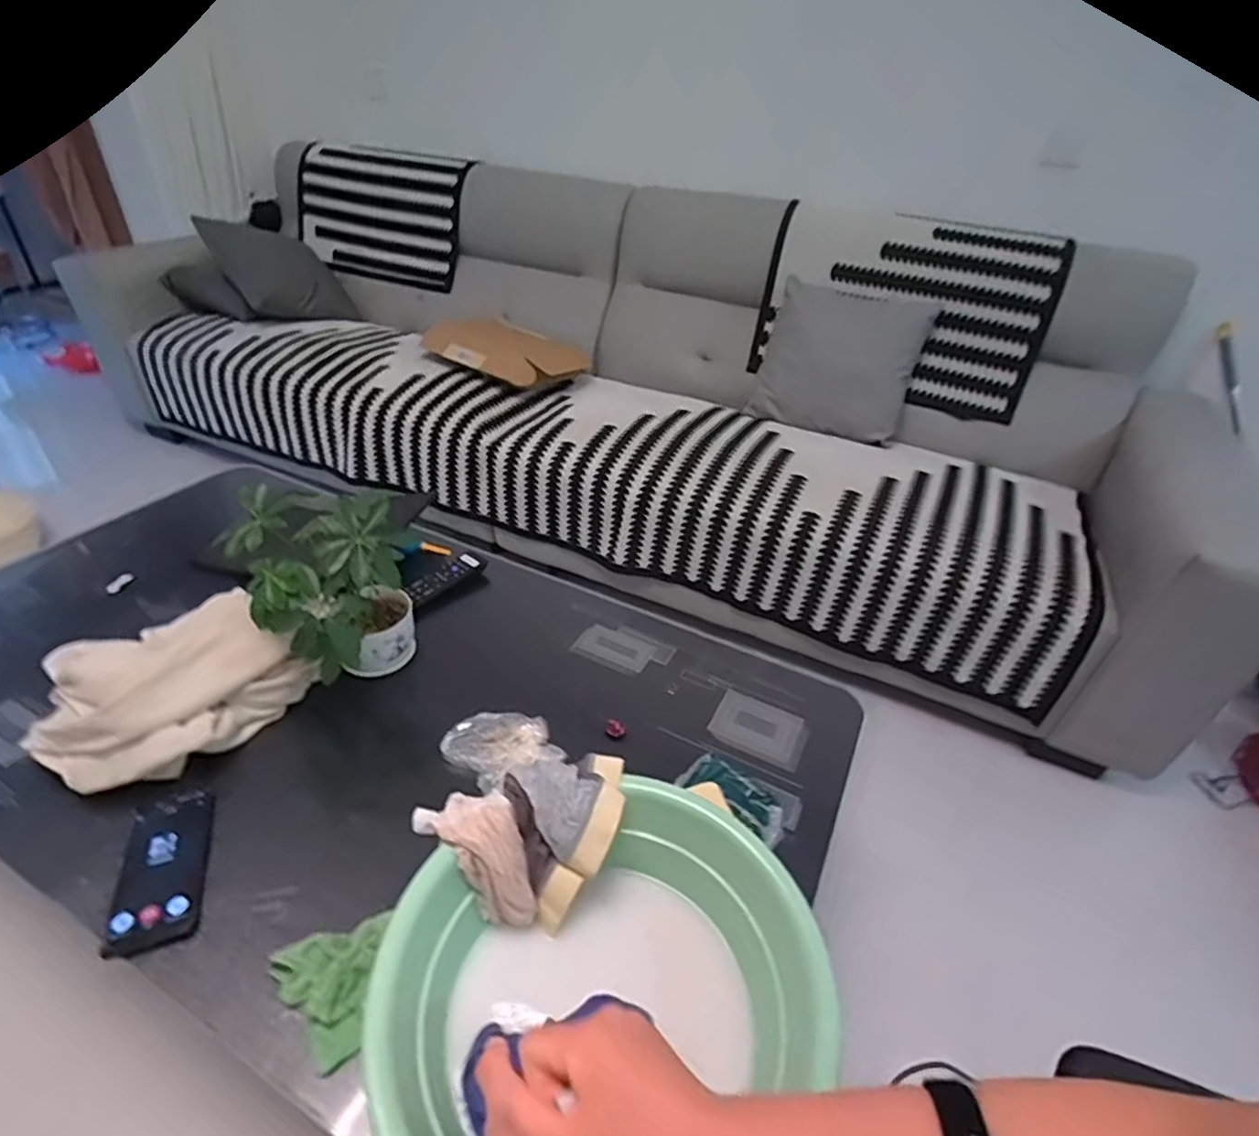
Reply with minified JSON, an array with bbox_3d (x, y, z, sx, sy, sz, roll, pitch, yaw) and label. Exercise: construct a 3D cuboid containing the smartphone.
[{"bbox_3d":[-0.469,0.304,0.652,0.073,0.012,0.160,-1,38,-25],"label":"smartphone"}]

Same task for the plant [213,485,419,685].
[{"bbox_3d":[-0.357,0.039,0.787,0.172,0.241,0.189,-19,43,-27],"label":"plant"}]

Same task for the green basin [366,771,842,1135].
[{"bbox_3d":[-0.024,0.350,0.533,0.319,0.113,0.344,3,37,-2],"label":"green basin"}]

